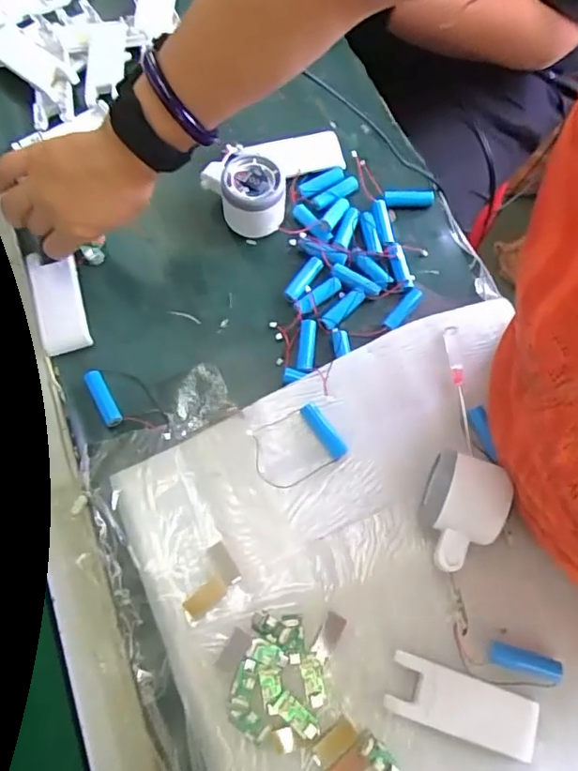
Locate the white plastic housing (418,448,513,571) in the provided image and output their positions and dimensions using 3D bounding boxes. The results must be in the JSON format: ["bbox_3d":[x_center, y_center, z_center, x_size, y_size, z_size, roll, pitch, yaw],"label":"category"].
[{"bbox_3d":[0.124,0.095,0.406,0.051,0.051,0.082,22,69,6],"label":"white plastic housing"}]

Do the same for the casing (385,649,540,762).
[{"bbox_3d":[0.121,0.220,0.376,0.101,0.011,0.039,18,69,4],"label":"casing"}]

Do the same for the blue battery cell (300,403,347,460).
[{"bbox_3d":[0.028,0.036,0.441,0.014,0.014,0.050,-34,74,-15],"label":"blue battery cell"}]

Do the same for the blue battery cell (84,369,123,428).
[{"bbox_3d":[-0.155,0.009,0.456,0.014,0.014,0.050,-27,72,-12],"label":"blue battery cell"}]

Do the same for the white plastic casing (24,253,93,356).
[{"bbox_3d":[-0.204,-0.076,0.484,0.042,0.010,0.099,-18,77,-9],"label":"white plastic casing"}]

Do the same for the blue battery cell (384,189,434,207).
[{"bbox_3d":[0.121,-0.187,0.549,0.050,0.018,0.012,-6,69,-5],"label":"blue battery cell"}]

